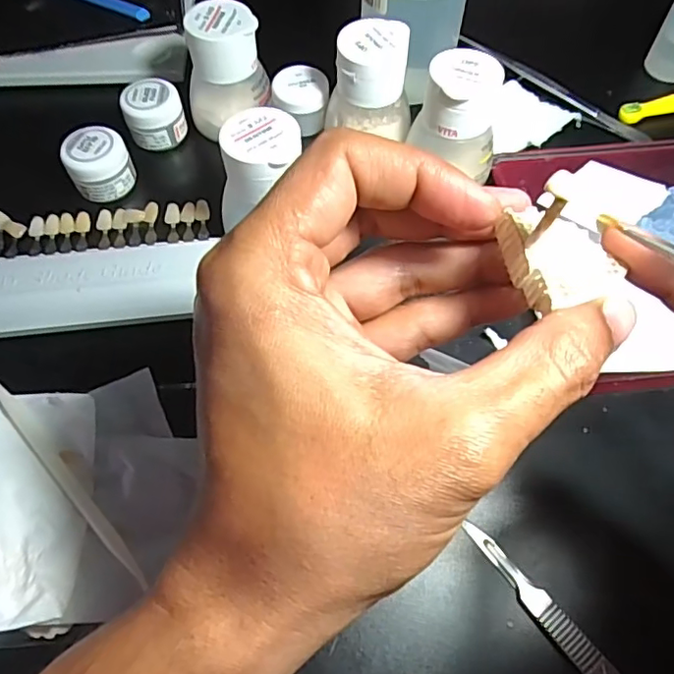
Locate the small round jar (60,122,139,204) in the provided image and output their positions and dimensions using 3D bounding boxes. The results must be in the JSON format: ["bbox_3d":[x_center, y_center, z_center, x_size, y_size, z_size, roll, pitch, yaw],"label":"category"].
[{"bbox_3d":[-0.129,-0.095,0.308,0.032,0.025,0.030,0,62,0],"label":"small round jar"}]

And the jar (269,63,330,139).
[{"bbox_3d":[-0.020,-0.138,0.333,0.030,0.023,0.034,-38,68,-19],"label":"jar"}]

